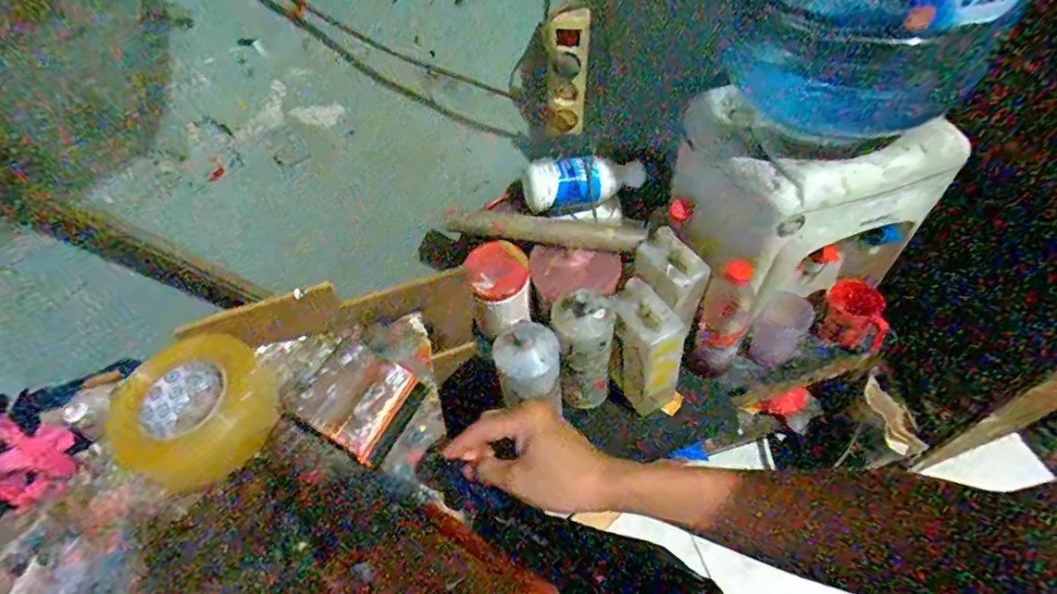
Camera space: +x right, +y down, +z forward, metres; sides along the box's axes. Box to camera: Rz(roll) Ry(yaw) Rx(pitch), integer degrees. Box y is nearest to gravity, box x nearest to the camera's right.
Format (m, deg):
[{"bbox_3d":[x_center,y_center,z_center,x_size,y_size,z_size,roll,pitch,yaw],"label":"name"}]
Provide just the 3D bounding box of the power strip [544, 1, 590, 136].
[{"bbox_3d":[0.052,-0.311,0.732,0.056,0.172,0.033,-3,52,2],"label":"power strip"}]

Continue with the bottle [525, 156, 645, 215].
[{"bbox_3d":[0.092,-0.185,0.830,0.199,0.065,0.073,-7,52,-1],"label":"bottle"}]

